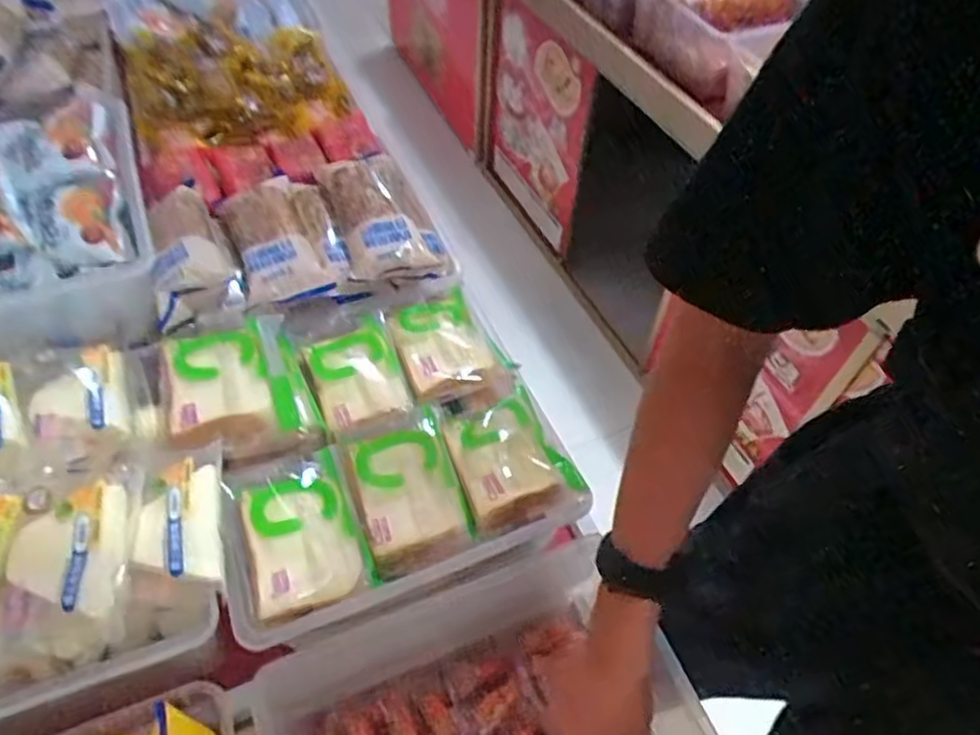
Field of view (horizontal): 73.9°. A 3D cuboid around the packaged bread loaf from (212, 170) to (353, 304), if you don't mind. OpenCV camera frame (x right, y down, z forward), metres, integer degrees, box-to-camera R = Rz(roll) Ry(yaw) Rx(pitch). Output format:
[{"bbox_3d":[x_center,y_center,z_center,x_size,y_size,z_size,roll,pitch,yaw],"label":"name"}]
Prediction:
[{"bbox_3d":[-0.200,-0.122,0.645,0.100,0.063,0.129,-19,54,-16],"label":"packaged bread loaf"}]

